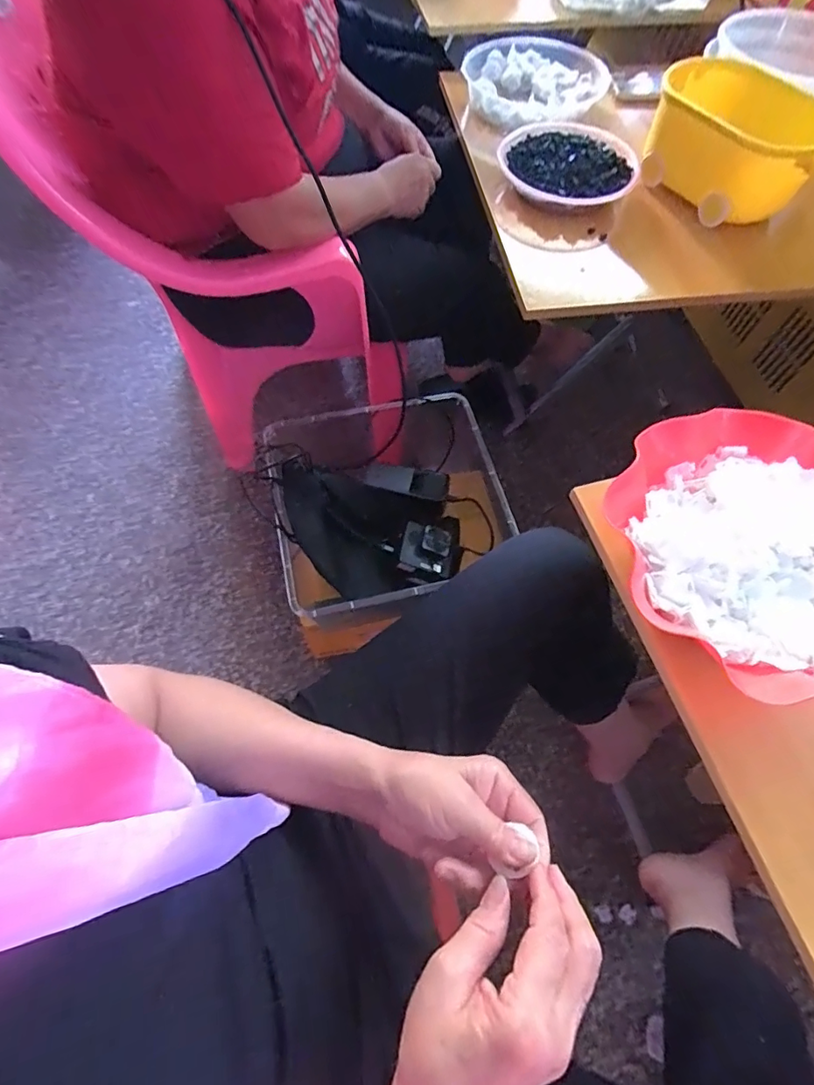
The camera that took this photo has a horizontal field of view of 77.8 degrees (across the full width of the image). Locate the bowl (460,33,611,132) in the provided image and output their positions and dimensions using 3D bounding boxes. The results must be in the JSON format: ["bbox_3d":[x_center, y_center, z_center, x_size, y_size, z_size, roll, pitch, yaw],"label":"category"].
[{"bbox_3d":[0.233,-0.779,0.858,0.244,0.061,0.239,1,64,-1],"label":"bowl"}]

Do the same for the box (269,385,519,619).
[{"bbox_3d":[-0.014,-0.043,0.738,0.330,0.142,0.300,-12,65,-7],"label":"box"}]

